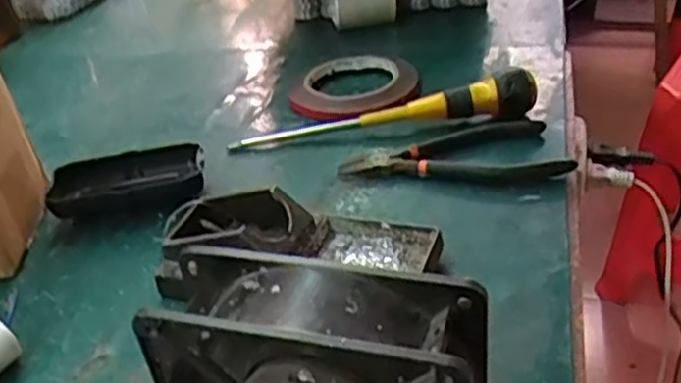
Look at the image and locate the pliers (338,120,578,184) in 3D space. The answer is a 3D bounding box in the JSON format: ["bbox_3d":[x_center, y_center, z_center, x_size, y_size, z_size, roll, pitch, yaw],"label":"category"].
[{"bbox_3d":[0.078,-0.022,0.504,0.152,0.014,0.072,-9,34,-2],"label":"pliers"}]

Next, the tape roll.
[{"bbox_3d":[0.015,-0.097,0.619,0.109,0.016,0.116,-5,35,4],"label":"tape roll"}]

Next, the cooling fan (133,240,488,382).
[{"bbox_3d":[-0.006,0.085,0.276,0.121,0.123,0.039,5,36,18],"label":"cooling fan"}]

